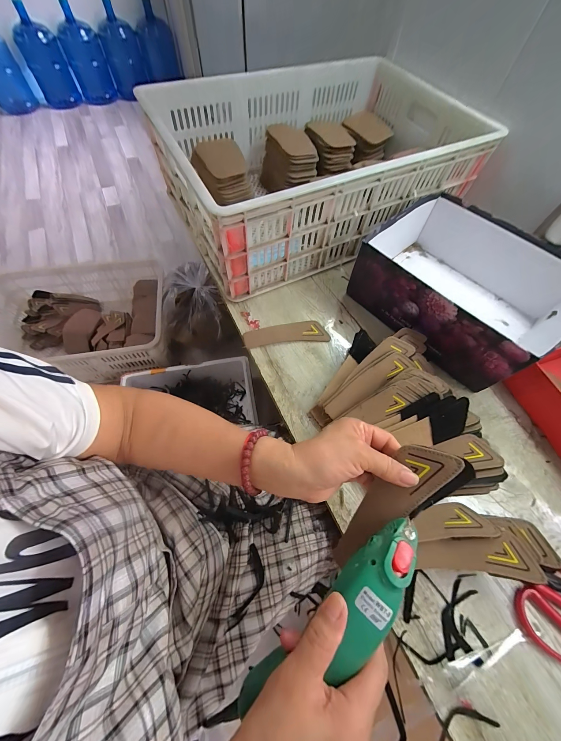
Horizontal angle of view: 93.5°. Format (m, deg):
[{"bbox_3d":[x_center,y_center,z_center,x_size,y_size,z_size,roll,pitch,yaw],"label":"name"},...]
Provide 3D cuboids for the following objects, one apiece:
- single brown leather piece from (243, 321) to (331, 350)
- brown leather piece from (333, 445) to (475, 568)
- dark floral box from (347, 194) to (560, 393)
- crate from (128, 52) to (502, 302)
[{"bbox_3d":[0.010,-0.067,0.484,0.152,0.005,0.044,-7,66,-5],"label":"single brown leather piece"},{"bbox_3d":[0.099,0.126,0.251,0.156,0.015,0.045,-48,68,17],"label":"brown leather piece"},{"bbox_3d":[0.335,-0.163,0.488,0.282,0.116,0.311,-37,68,-19],"label":"dark floral box"},{"bbox_3d":[0.078,-0.456,0.586,0.602,0.194,0.446,-24,65,-14],"label":"crate"}]

